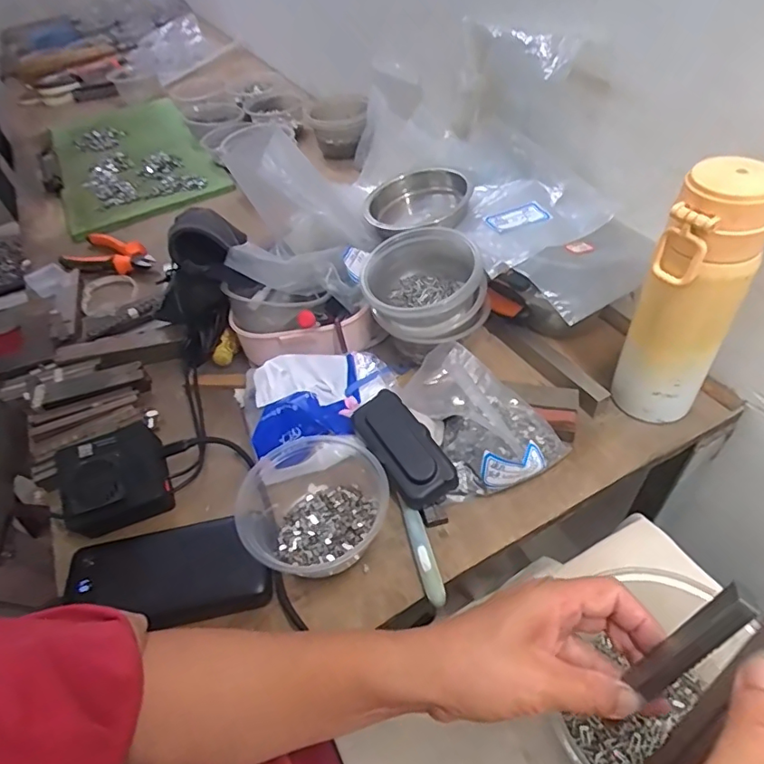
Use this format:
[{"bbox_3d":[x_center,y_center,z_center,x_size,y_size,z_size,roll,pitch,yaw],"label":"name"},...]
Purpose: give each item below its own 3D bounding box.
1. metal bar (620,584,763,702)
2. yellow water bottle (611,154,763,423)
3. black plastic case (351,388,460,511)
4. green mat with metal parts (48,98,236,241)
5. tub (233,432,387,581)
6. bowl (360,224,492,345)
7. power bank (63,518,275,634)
[{"bbox_3d":[0.148,0.124,0.256,0.009,0.071,0.017,24,24,-15],"label":"metal bar"},{"bbox_3d":[0.242,-0.056,0.426,0.067,0.220,0.061,21,53,25],"label":"yellow water bottle"},{"bbox_3d":[0.017,0.056,0.459,0.047,0.026,0.105,-29,64,-19],"label":"black plastic case"},{"bbox_3d":[-0.467,-0.428,0.978,0.253,0.036,0.519,-25,49,-15],"label":"green mat with metal parts"},{"bbox_3d":[-0.055,0.096,0.432,0.114,0.049,0.119,-4,47,4],"label":"tub"},{"bbox_3d":[0.040,-0.098,0.532,0.112,0.059,0.115,-4,47,4],"label":"bowl"},{"bbox_3d":[-0.163,0.151,0.413,0.149,0.024,0.078,-13,47,-5],"label":"power bank"}]

